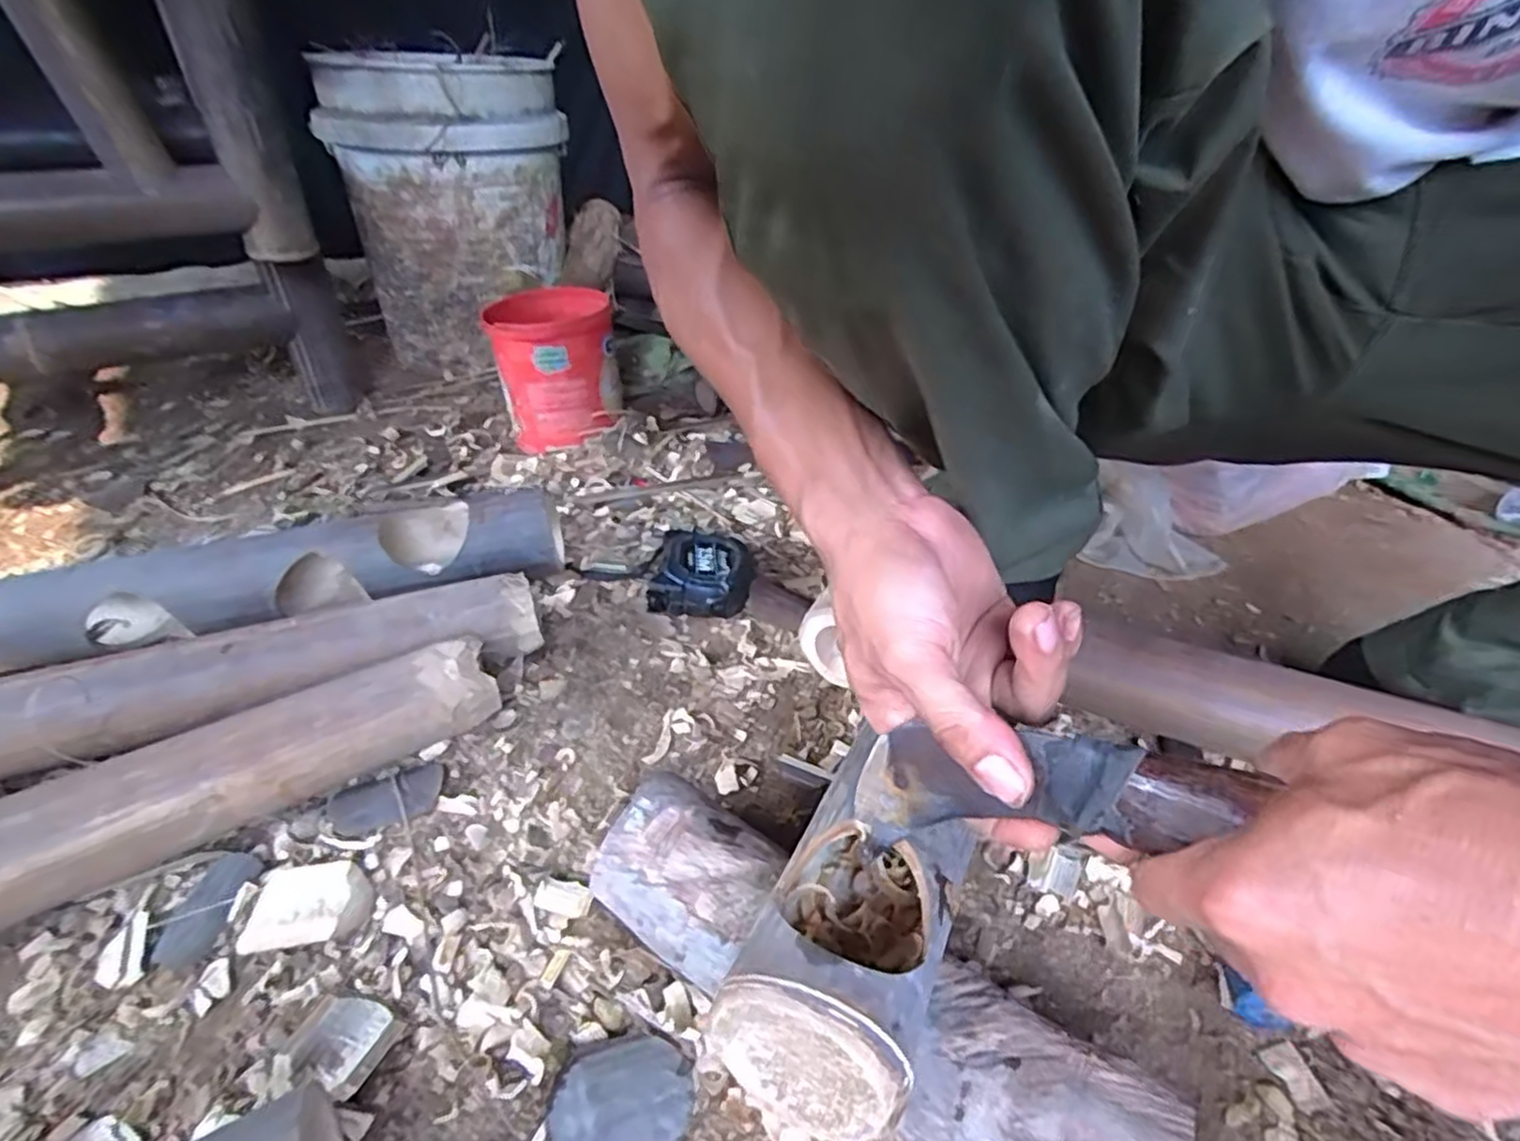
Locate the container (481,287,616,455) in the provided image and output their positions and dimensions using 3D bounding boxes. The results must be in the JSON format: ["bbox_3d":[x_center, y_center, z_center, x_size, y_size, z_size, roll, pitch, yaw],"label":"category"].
[{"bbox_3d":[-0.234,-0.227,0.848,0.132,0.154,0.124,-6,36,-11],"label":"container"}]

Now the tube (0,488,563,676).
[{"bbox_3d":[-0.394,0.007,0.570,0.451,0.089,0.080,-8,36,-13],"label":"tube"}]

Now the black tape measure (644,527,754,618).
[{"bbox_3d":[-0.048,0.003,0.622,0.085,0.042,0.084,2,35,1],"label":"black tape measure"}]

